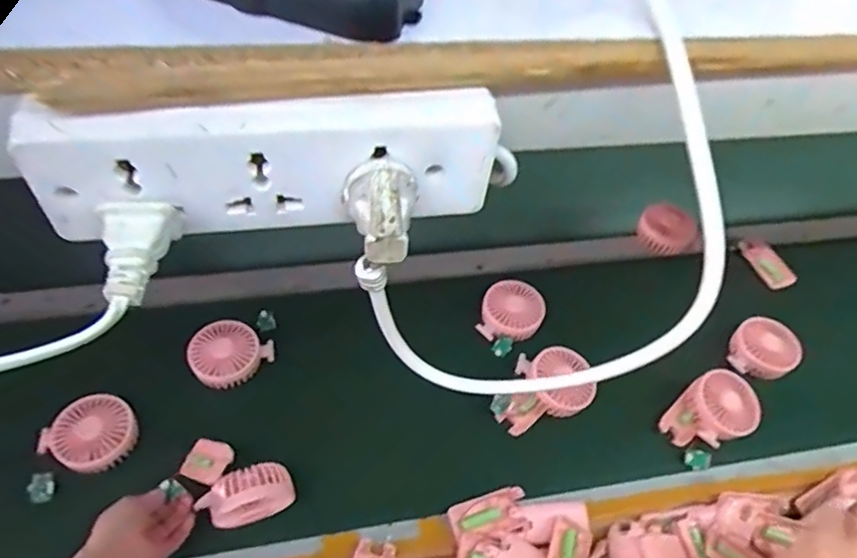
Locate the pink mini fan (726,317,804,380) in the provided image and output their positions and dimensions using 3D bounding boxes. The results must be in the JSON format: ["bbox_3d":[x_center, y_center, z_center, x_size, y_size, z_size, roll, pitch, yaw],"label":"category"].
[{"bbox_3d":[0.496,0.104,0.881,0.087,0.033,0.090,2,51,-3],"label":"pink mini fan"}]

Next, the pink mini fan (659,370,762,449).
[{"bbox_3d":[0.377,0.176,0.798,0.115,0.052,0.085,-16,54,-16],"label":"pink mini fan"}]

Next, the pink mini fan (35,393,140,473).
[{"bbox_3d":[-0.395,0.181,0.703,0.092,0.034,0.085,23,53,14],"label":"pink mini fan"}]

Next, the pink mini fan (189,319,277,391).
[{"bbox_3d":[-0.267,0.095,0.790,0.083,0.039,0.097,38,58,24],"label":"pink mini fan"}]

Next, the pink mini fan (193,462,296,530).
[{"bbox_3d":[-0.199,0.238,0.658,0.095,0.064,0.040,-15,54,-16],"label":"pink mini fan"}]

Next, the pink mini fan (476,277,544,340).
[{"bbox_3d":[0.122,0.050,0.883,0.092,0.037,0.098,15,52,8],"label":"pink mini fan"}]

